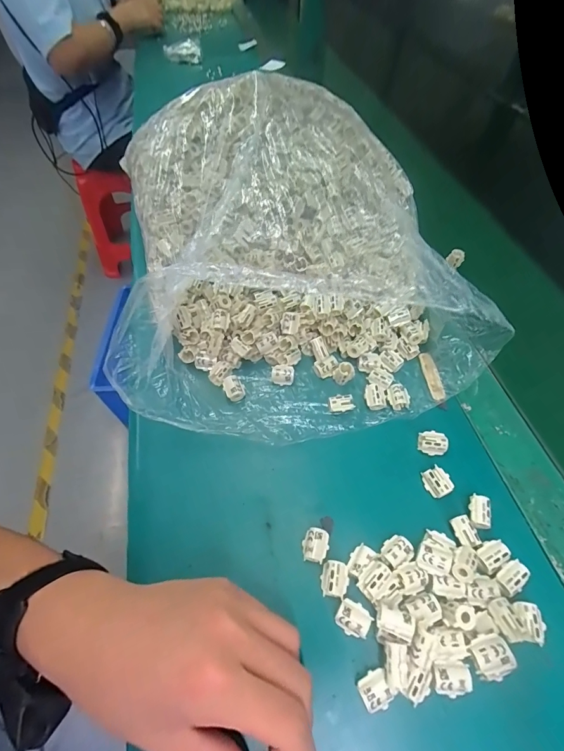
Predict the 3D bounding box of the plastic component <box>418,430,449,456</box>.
[{"bbox_3d":[0.129,0.057,0.310,0.022,0.010,0.017,6,55,3],"label":"plastic component"}]

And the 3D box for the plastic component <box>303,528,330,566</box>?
[{"bbox_3d":[0.025,0.126,0.270,0.018,0.011,0.022,12,56,7],"label":"plastic component"}]

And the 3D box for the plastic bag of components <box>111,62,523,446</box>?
[{"bbox_3d":[-0.007,-0.118,0.354,0.315,0.152,0.329,-13,56,-10],"label":"plastic bag of components"}]

